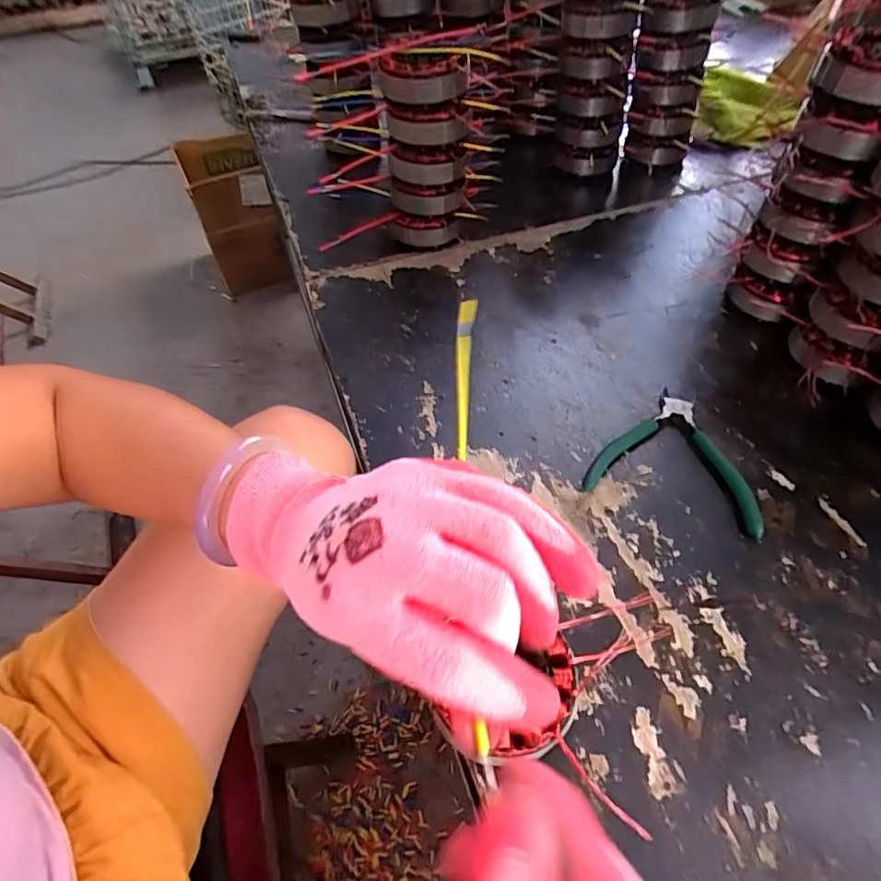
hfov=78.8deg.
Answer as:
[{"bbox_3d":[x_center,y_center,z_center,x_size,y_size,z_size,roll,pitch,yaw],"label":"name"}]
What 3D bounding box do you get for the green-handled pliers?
[{"bbox_3d":[0.202,0.010,0.456,0.133,0.012,0.120,16,54,15],"label":"green-handled pliers"}]

